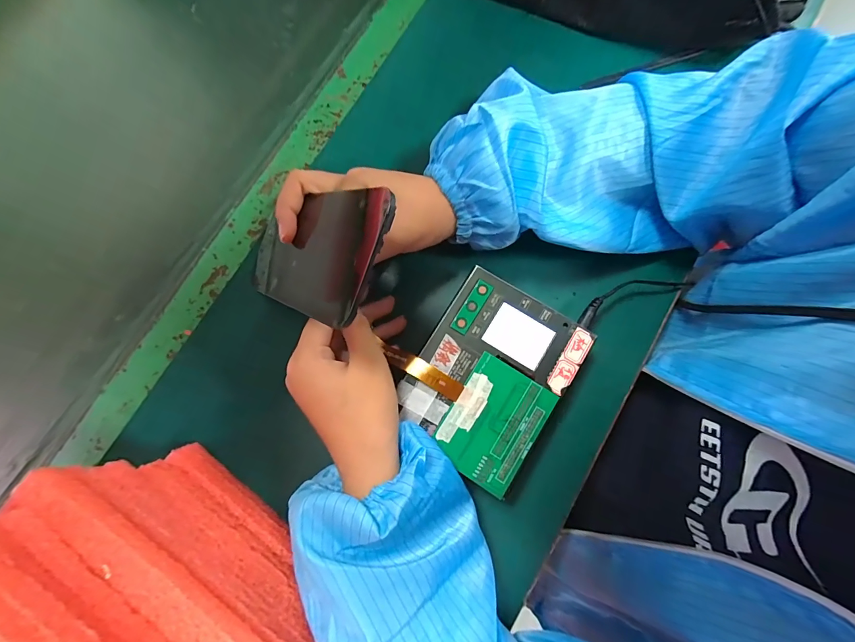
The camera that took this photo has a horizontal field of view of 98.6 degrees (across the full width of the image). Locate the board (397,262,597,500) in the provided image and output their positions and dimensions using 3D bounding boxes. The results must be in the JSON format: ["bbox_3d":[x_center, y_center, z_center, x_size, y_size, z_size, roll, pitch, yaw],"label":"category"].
[{"bbox_3d":[0.042,0.038,0.258,0.093,0.036,0.120,32,82,7],"label":"board"}]

